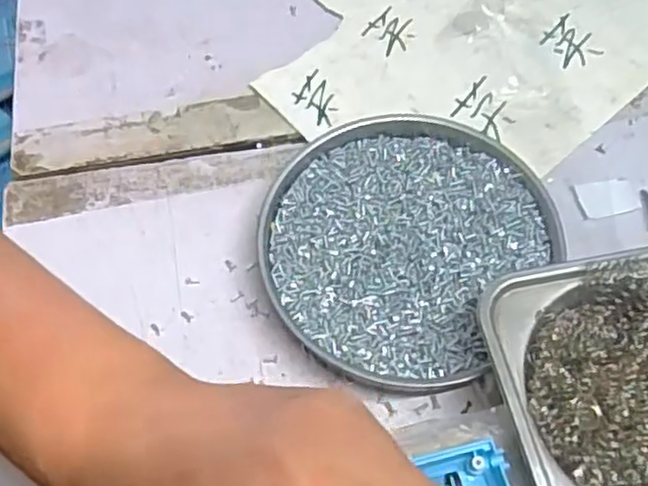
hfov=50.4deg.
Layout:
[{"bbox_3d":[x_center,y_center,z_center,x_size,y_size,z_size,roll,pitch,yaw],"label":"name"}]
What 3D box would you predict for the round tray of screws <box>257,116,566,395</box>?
[{"bbox_3d":[0.035,-0.001,0.327,0.124,0.019,0.132,-1,62,1],"label":"round tray of screws"}]

